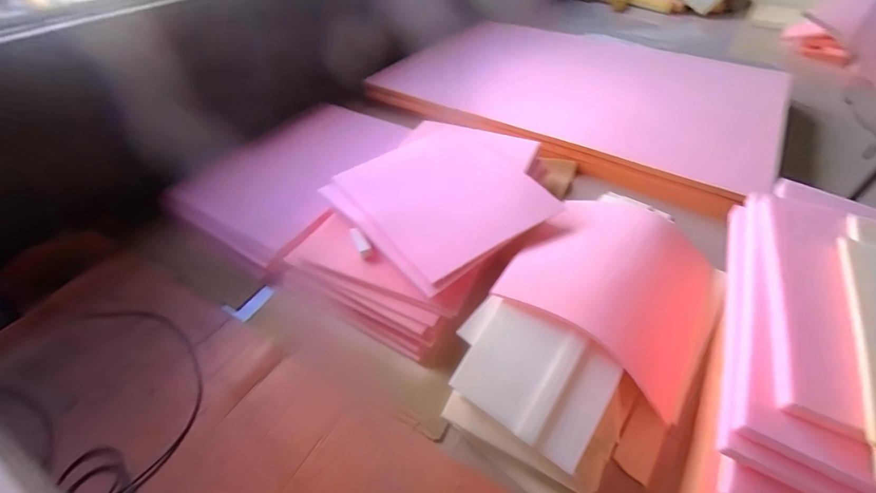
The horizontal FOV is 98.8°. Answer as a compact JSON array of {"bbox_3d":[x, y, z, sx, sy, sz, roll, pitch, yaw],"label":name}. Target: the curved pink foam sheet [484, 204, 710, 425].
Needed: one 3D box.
[{"bbox_3d":[0.837,0.124,1.728,0.803,0.274,0.975,26,52,24],"label":"curved pink foam sheet"}]

